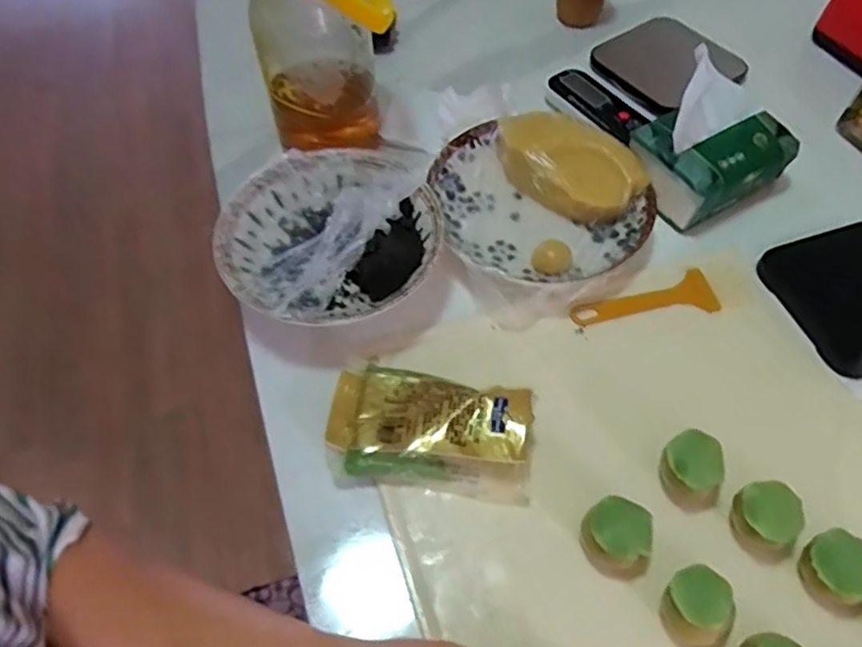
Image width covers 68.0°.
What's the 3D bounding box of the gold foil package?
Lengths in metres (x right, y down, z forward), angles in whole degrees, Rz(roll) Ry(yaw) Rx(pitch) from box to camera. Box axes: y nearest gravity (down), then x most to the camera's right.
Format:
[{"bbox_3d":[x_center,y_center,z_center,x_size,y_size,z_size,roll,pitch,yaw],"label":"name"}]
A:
[{"bbox_3d":[0.000,0.069,0.458,0.141,0.035,0.096,6,57,4],"label":"gold foil package"}]

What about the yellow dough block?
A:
[{"bbox_3d":[0.119,-0.139,0.575,0.141,0.045,0.081,29,61,18],"label":"yellow dough block"}]

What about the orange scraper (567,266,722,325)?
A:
[{"bbox_3d":[0.176,-0.013,0.524,0.122,0.004,0.040,-17,58,-11],"label":"orange scraper"}]

